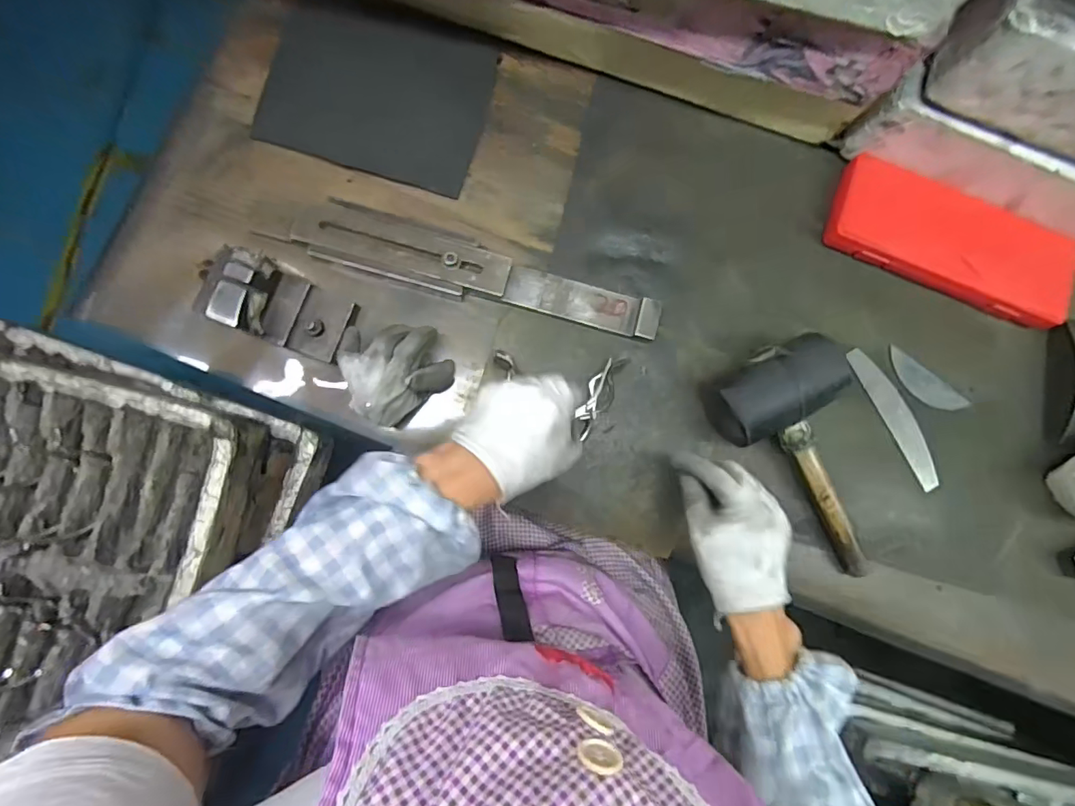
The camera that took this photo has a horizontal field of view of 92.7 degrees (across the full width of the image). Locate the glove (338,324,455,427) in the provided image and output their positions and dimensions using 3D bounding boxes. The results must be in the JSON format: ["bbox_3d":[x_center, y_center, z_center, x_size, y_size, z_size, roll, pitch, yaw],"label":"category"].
[{"bbox_3d":[-0.127,-0.032,0.457,0.096,0.061,0.080,-40,89,-7],"label":"glove"}]

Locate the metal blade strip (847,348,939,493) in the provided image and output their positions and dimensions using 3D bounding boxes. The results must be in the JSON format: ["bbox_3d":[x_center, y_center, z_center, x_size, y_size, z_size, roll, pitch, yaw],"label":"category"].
[{"bbox_3d":[0.368,0.014,0.525,0.030,0.004,0.154,-28,84,-3],"label":"metal blade strip"}]

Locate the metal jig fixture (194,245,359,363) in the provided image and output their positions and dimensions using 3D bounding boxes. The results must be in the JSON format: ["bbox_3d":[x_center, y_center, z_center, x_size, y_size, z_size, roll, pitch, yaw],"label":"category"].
[{"bbox_3d":[-0.218,-0.081,0.446,0.092,0.073,0.064,21,83,-2],"label":"metal jig fixture"}]

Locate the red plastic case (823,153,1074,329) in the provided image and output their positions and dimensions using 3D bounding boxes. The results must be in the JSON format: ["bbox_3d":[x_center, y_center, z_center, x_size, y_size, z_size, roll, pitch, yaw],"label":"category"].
[{"bbox_3d":[0.421,-0.161,0.517,0.249,0.027,0.091,21,83,-2],"label":"red plastic case"}]

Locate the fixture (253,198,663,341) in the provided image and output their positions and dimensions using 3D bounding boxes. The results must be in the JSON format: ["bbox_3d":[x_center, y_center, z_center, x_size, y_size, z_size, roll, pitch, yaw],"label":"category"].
[{"bbox_3d":[-0.055,-0.125,0.490,0.347,0.022,0.060,14,84,-3],"label":"fixture"}]

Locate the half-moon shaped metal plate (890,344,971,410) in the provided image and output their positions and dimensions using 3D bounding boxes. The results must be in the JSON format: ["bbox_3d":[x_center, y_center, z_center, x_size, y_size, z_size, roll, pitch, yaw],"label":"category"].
[{"bbox_3d":[0.402,-0.018,0.530,0.097,0.004,0.030,36,83,0],"label":"half-moon shaped metal plate"}]

